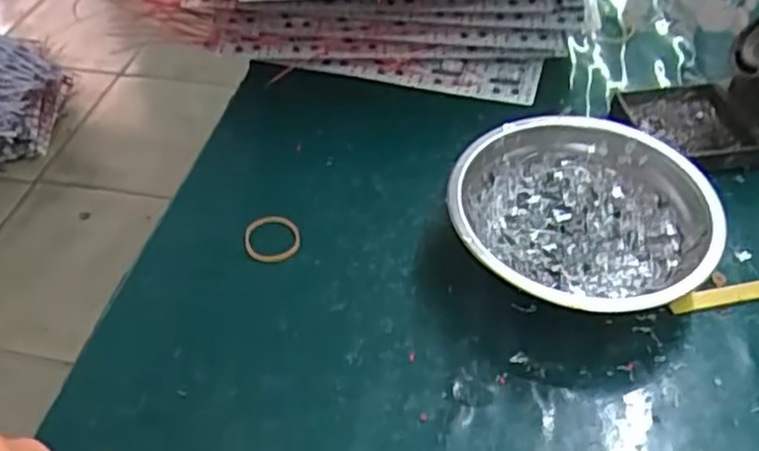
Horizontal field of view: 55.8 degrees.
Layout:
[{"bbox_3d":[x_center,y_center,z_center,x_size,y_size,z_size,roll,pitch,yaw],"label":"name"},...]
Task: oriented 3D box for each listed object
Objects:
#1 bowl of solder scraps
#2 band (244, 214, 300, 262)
[{"bbox_3d":[0.099,-0.001,0.356,0.124,0.041,0.125,-1,47,1],"label":"bowl of solder scraps"},{"bbox_3d":[-0.057,0.007,0.383,0.029,0.004,0.031,-5,50,6],"label":"band"}]

